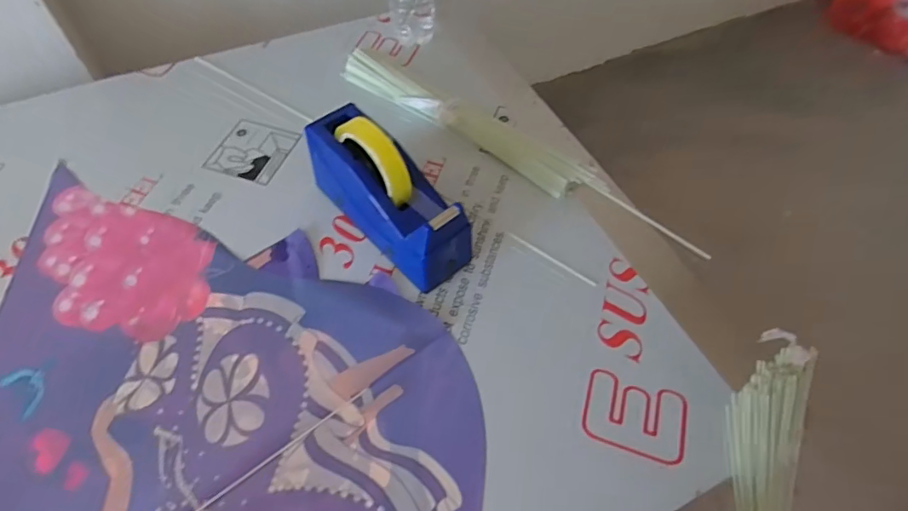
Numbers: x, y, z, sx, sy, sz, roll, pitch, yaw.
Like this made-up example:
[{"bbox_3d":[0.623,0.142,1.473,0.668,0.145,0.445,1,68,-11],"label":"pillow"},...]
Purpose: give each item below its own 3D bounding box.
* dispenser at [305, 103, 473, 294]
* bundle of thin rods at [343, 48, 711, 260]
[{"bbox_3d":[-0.071,-0.066,0.547,0.213,0.124,0.074,45,64,10],"label":"dispenser"},{"bbox_3d":[0.058,-0.135,0.661,0.523,0.033,0.045,35,61,19],"label":"bundle of thin rods"}]

